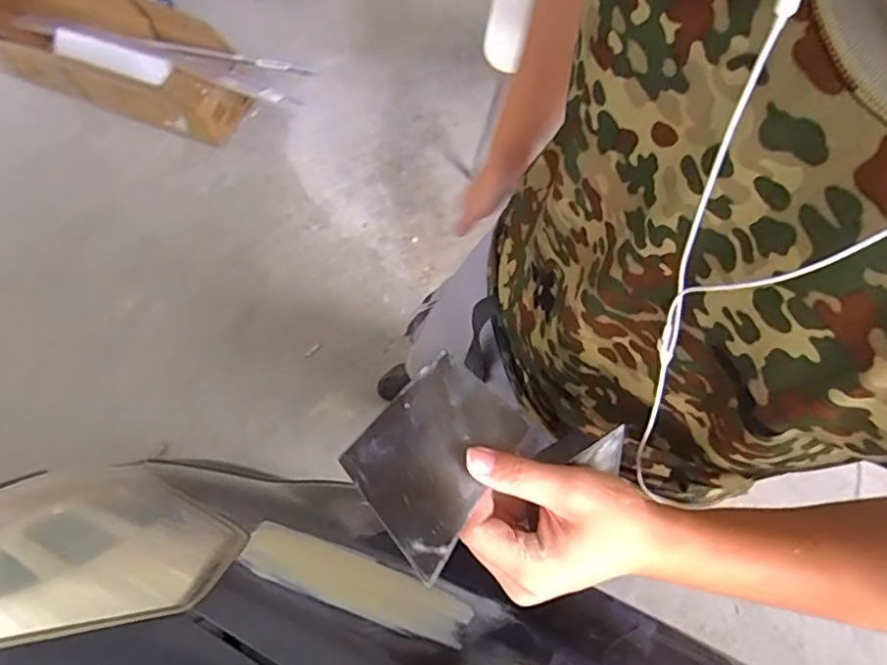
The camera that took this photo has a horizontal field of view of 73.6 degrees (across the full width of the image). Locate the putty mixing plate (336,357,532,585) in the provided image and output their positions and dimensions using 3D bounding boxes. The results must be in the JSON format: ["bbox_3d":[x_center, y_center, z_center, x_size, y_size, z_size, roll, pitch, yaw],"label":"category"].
[{"bbox_3d":[-0.004,0.065,0.334,0.073,0.004,0.118,39,47,6],"label":"putty mixing plate"}]

